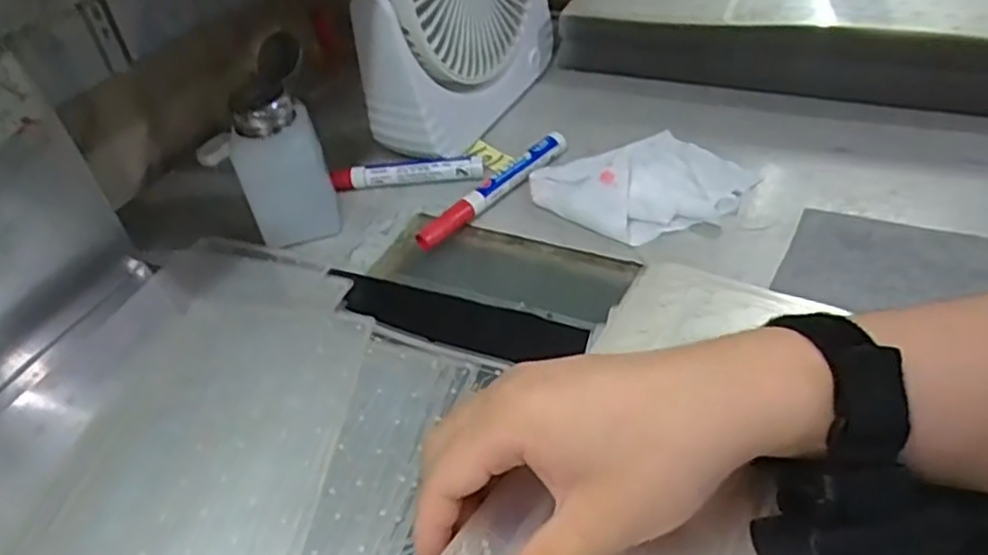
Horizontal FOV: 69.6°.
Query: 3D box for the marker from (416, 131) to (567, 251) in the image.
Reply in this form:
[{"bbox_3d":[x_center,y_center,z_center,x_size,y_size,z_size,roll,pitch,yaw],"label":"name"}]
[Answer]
[{"bbox_3d":[0.001,-0.062,0.495,0.017,0.019,0.140,29,53,36],"label":"marker"}]

